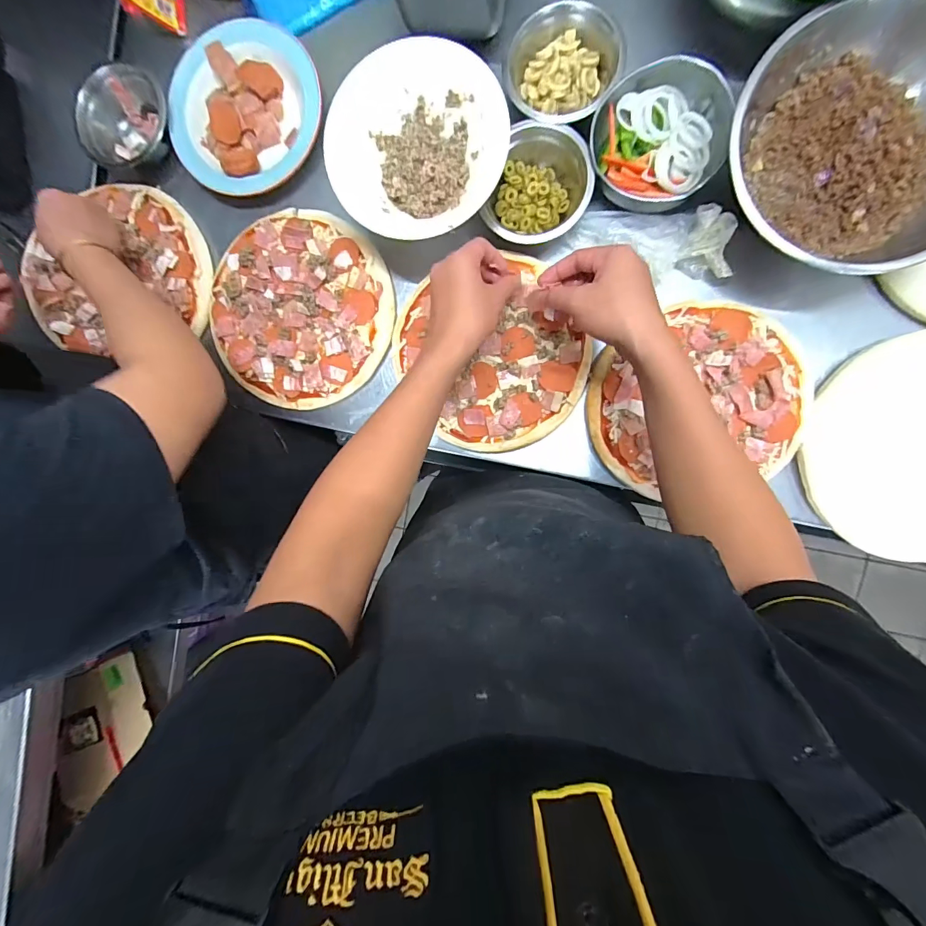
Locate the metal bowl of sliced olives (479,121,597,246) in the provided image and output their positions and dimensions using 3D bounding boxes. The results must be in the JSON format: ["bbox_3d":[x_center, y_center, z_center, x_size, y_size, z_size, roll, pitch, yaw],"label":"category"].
[{"bbox_3d":[0.093,-0.320,0.494,0.109,0.049,0.119,0,93,8],"label":"metal bowl of sliced olives"}]

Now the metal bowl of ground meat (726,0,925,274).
[{"bbox_3d":[0.391,-0.309,0.420,0.247,0.077,0.222,42,98,3],"label":"metal bowl of ground meat"}]

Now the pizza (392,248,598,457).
[{"bbox_3d":[0.035,-0.131,0.521,0.209,0.022,0.226,0,93,8],"label":"pizza"}]

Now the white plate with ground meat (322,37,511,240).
[{"bbox_3d":[-0.048,-0.346,0.477,0.188,0.076,0.195,0,93,8],"label":"white plate with ground meat"}]

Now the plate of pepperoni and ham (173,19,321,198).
[{"bbox_3d":[-0.284,-0.456,0.546,0.205,0.039,0.187,-41,88,8],"label":"plate of pepperoni and ham"}]

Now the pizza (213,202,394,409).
[{"bbox_3d":[-0.213,-0.198,0.552,0.236,0.029,0.237,0,93,8],"label":"pizza"}]

